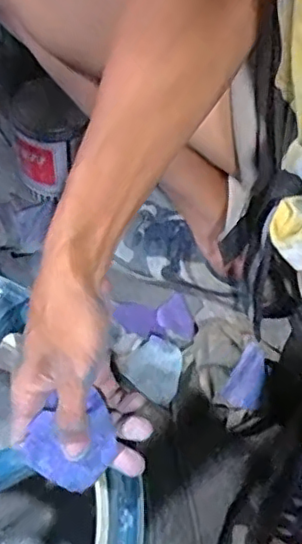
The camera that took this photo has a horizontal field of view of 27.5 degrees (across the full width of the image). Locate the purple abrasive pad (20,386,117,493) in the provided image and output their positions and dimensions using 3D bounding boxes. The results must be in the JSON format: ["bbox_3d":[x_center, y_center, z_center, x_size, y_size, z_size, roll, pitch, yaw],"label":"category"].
[{"bbox_3d":[-0.052,0.115,0.420,0.056,0.006,0.059,38,72,-8],"label":"purple abrasive pad"}]

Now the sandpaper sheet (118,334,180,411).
[{"bbox_3d":[0.008,0.108,0.690,0.067,0.004,0.065,40,65,20],"label":"sandpaper sheet"}]

